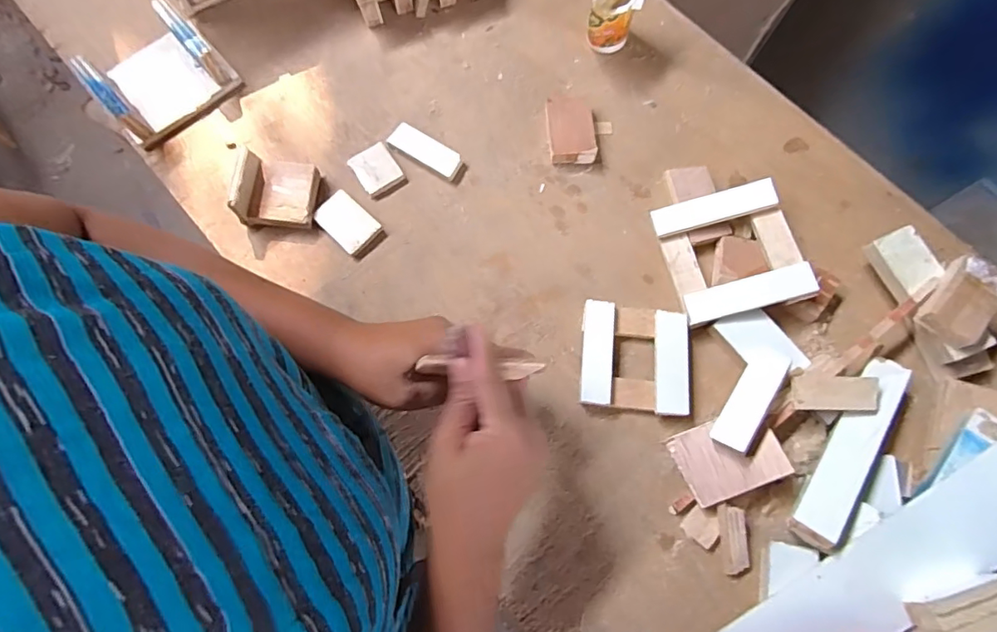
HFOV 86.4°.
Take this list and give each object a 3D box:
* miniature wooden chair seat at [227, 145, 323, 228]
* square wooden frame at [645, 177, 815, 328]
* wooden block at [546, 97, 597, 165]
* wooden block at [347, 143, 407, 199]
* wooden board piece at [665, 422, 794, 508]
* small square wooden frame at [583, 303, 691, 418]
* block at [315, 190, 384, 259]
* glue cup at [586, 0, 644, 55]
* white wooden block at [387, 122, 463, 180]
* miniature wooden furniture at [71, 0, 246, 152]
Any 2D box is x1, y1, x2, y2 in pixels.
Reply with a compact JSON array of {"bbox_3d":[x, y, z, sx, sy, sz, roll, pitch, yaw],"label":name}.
[{"bbox_3d":[-0.210,-0.120,0.504,0.071,0.042,0.064,8,75,3],"label":"miniature wooden chair seat"},{"bbox_3d":[0.210,-0.059,0.479,0.108,0.017,0.113,-16,74,11],"label":"square wooden frame"},{"bbox_3d":[0.071,-0.184,0.529,0.044,0.020,0.065,-6,75,-1],"label":"wooden block"},{"bbox_3d":[-0.121,-0.144,0.524,0.040,0.009,0.047,-34,77,-8],"label":"wooden block"},{"bbox_3d":[0.188,0.115,0.436,0.078,0.009,0.060,-26,60,7],"label":"wooden board piece"},{"bbox_3d":[0.119,0.037,0.469,0.091,0.018,0.092,5,75,2],"label":"small square wooden frame"},{"bbox_3d":[-0.144,-0.087,0.508,0.058,0.011,0.039,43,80,11],"label":"block"},{"bbox_3d":[0.117,-0.305,0.539,0.049,0.067,0.047,0,75,1],"label":"glue cup"},{"bbox_3d":[-0.072,-0.165,0.532,0.077,0.010,0.029,30,77,8],"label":"white wooden block"},{"bbox_3d":[-0.348,-0.246,0.536,0.120,0.054,0.109,-42,78,-9],"label":"miniature wooden furniture"}]

